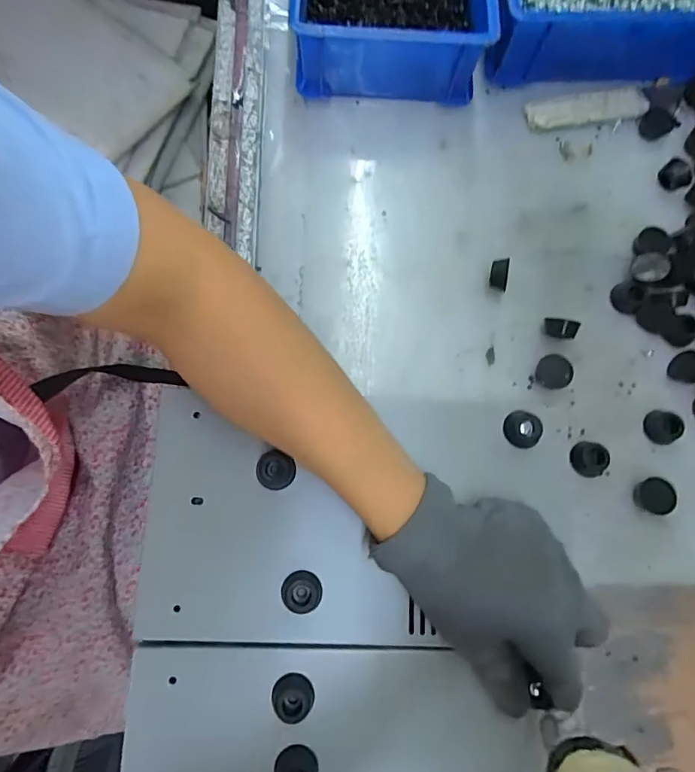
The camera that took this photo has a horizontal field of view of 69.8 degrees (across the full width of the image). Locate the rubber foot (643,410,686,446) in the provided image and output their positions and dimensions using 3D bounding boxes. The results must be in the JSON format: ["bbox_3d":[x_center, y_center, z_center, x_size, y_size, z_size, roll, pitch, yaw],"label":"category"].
[{"bbox_3d":[0.222,0.029,0.350,0.018,0.017,0.023,-9,78,-3],"label":"rubber foot"}]

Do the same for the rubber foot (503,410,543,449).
[{"bbox_3d":[0.117,0.029,0.334,0.022,0.017,0.024,4,78,-1],"label":"rubber foot"}]

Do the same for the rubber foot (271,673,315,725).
[{"bbox_3d":[-0.032,0.183,0.291,0.024,0.007,0.024,6,78,0],"label":"rubber foot"}]

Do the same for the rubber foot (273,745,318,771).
[{"bbox_3d":[-0.029,0.222,0.287,0.025,0.011,0.024,-1,61,10],"label":"rubber foot"}]

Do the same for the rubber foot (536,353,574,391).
[{"bbox_3d":[0.147,-0.010,0.354,0.021,0.013,0.024,-22,79,-6],"label":"rubber foot"}]

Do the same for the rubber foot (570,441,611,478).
[{"bbox_3d":[0.167,0.050,0.342,0.022,0.014,0.022,0,78,-1],"label":"rubber foot"}]

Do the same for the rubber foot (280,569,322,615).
[{"bbox_3d":[-0.028,0.127,0.307,0.024,0.005,0.025,0,78,-1],"label":"rubber foot"}]

